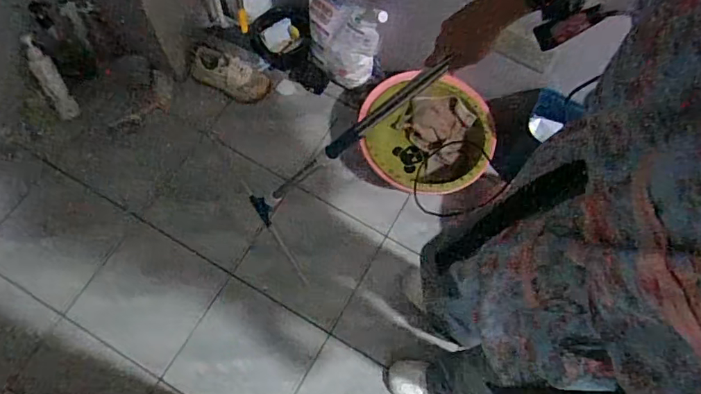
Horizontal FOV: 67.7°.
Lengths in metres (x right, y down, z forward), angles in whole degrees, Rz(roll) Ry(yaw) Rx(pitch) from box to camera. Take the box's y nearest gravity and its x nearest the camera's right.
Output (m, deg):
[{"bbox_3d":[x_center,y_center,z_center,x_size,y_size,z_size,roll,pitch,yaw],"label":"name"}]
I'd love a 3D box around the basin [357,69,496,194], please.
[{"bbox_3d":[0.206,-0.159,1.434,0.344,0.156,0.335,1,68,-2],"label":"basin"}]

